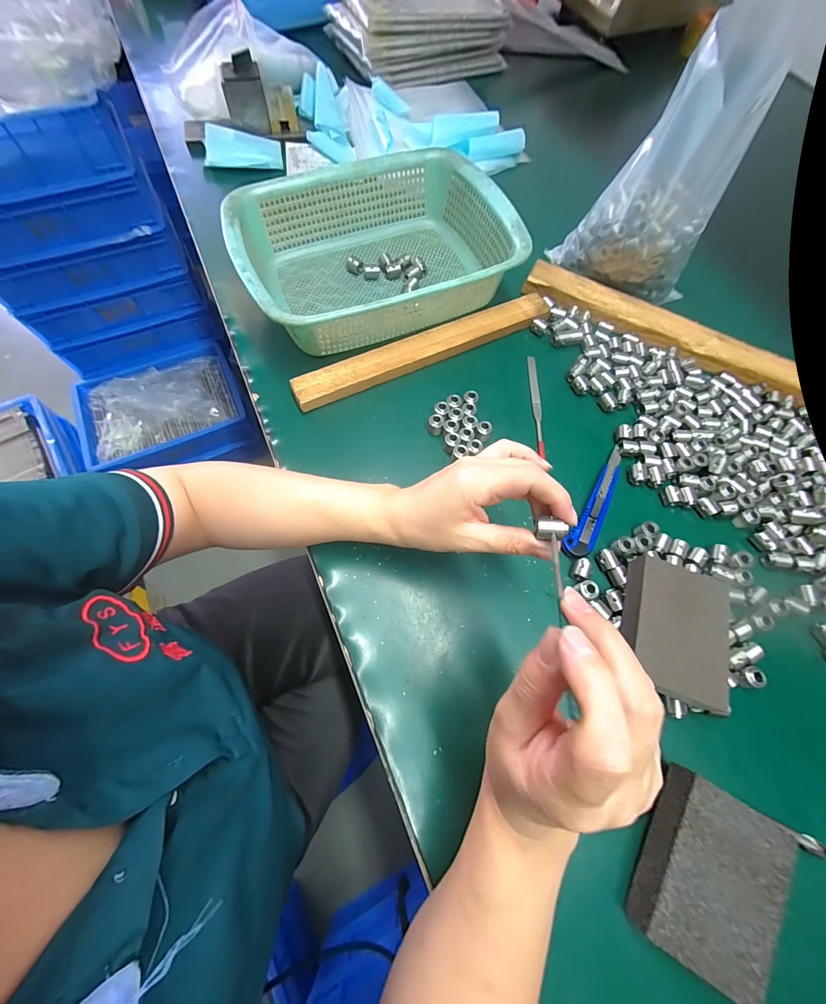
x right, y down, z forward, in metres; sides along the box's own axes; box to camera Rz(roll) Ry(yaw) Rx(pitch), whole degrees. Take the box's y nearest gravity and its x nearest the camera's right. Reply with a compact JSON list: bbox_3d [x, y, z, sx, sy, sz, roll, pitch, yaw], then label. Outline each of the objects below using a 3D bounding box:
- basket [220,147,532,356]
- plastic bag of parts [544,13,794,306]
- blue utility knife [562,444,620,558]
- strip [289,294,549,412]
[{"bbox_3d":[-0.043,-0.280,0.424,0.286,0.074,0.219,-22,71,-10],"label":"basket"},{"bbox_3d":[0.249,-0.313,0.380,0.159,0.202,0.060,27,70,8],"label":"plastic bag of parts"},{"bbox_3d":[0.178,0.000,0.353,0.024,0.006,0.128,34,71,11],"label":"blue utility knife"},{"bbox_3d":[0.017,-0.175,0.414,0.311,0.014,0.035,-25,72,-11],"label":"strip"}]

